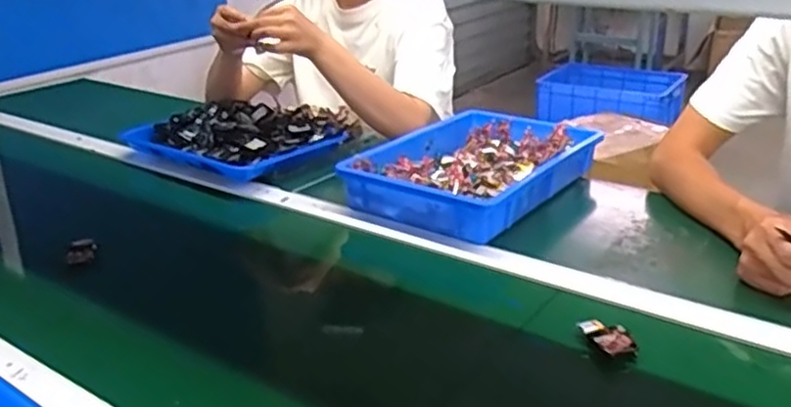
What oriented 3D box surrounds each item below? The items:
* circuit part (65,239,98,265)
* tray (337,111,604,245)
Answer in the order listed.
[{"bbox_3d":[-0.387,0.060,0.878,0.037,0.027,0.017,-15,26,-26],"label":"circuit part"},{"bbox_3d":[0.111,-0.053,1.005,0.241,0.052,0.338,16,30,37],"label":"tray"}]

